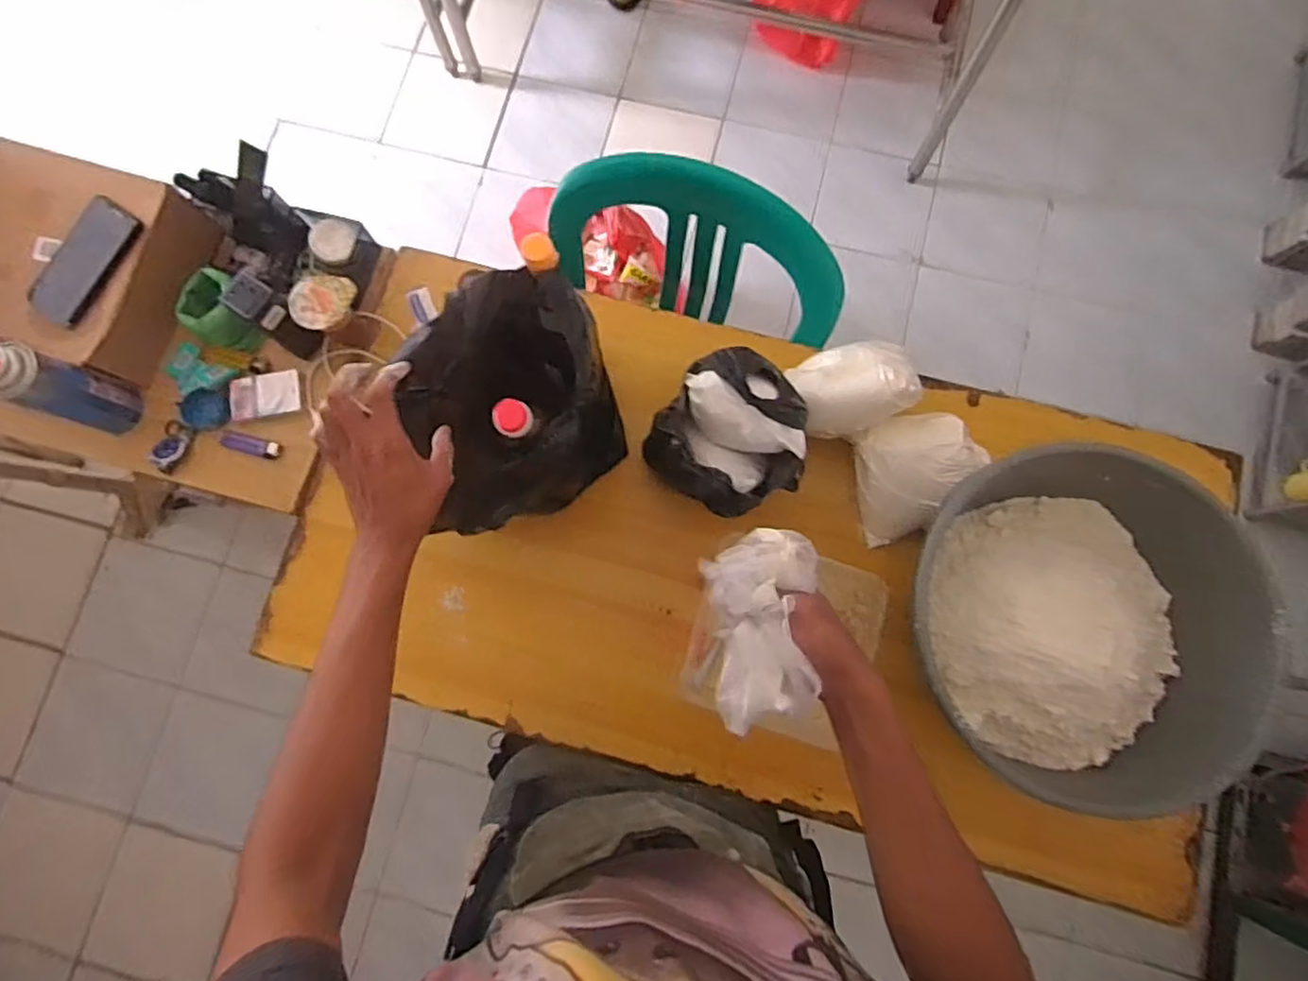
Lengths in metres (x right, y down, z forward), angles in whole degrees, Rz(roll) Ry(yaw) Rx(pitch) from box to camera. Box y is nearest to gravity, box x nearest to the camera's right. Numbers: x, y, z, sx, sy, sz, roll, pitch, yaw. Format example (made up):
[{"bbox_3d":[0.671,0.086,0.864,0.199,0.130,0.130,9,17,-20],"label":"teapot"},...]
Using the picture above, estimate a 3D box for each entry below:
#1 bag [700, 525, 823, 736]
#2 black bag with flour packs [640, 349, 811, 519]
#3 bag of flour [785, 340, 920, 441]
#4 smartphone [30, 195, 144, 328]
[{"bbox_3d":[0.084,0.105,0.509,0.086,0.047,0.152,5,72,2],"label":"bag"},{"bbox_3d":[0.093,-0.059,0.771,0.177,0.170,0.169,-35,81,-5],"label":"black bag with flour packs"},{"bbox_3d":[0.251,-0.136,0.804,0.159,0.104,0.115,-14,80,-2],"label":"bag of flour"},{"bbox_3d":[-0.730,-0.294,0.834,0.077,0.016,0.165,34,82,7],"label":"smartphone"}]

